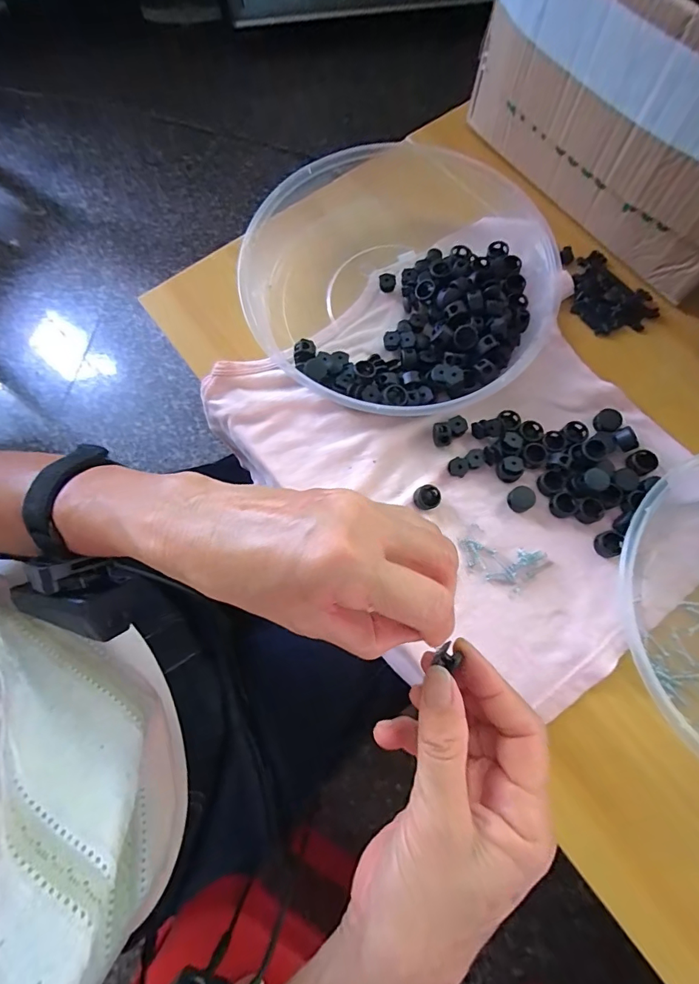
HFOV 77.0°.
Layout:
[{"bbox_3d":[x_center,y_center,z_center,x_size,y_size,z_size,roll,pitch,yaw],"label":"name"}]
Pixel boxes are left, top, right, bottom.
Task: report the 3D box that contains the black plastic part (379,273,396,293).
[{"bbox_3d":[0.031,-0.171,0.358,0.013,0.013,0.010,5,74,2],"label":"black plastic part"}]

